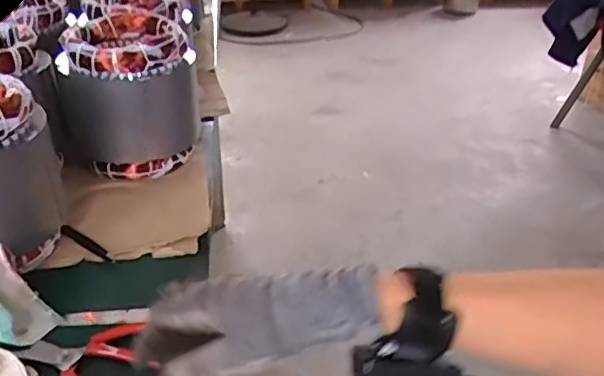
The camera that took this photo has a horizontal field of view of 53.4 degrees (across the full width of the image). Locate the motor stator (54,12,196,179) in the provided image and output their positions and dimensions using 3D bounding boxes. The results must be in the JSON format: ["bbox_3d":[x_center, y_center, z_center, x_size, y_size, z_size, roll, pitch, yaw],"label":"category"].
[{"bbox_3d":[-0.213,-0.106,0.727,0.140,0.165,0.128,18,37,27],"label":"motor stator"}]

